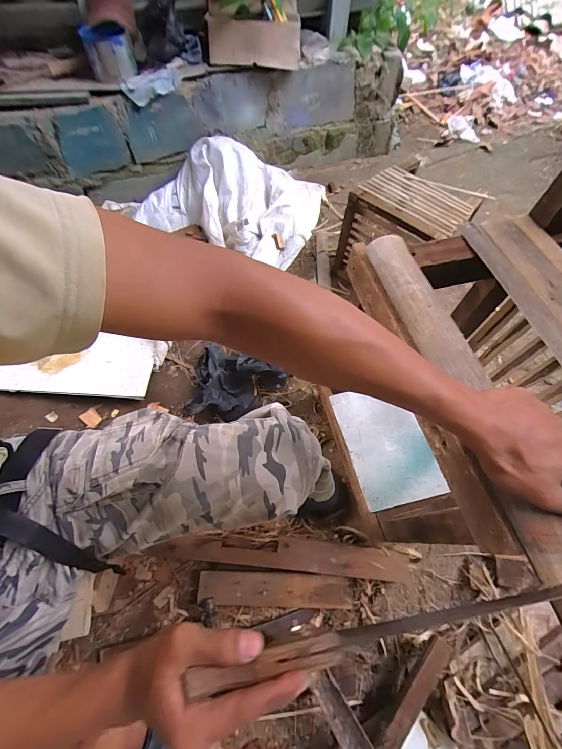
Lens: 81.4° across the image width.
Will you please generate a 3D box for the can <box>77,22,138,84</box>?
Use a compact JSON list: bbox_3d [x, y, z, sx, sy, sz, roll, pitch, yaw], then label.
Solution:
[{"bbox_3d":[-0.561,-1.054,1.068,0.154,0.142,0.154,-20,62,-11],"label":"can"}]

